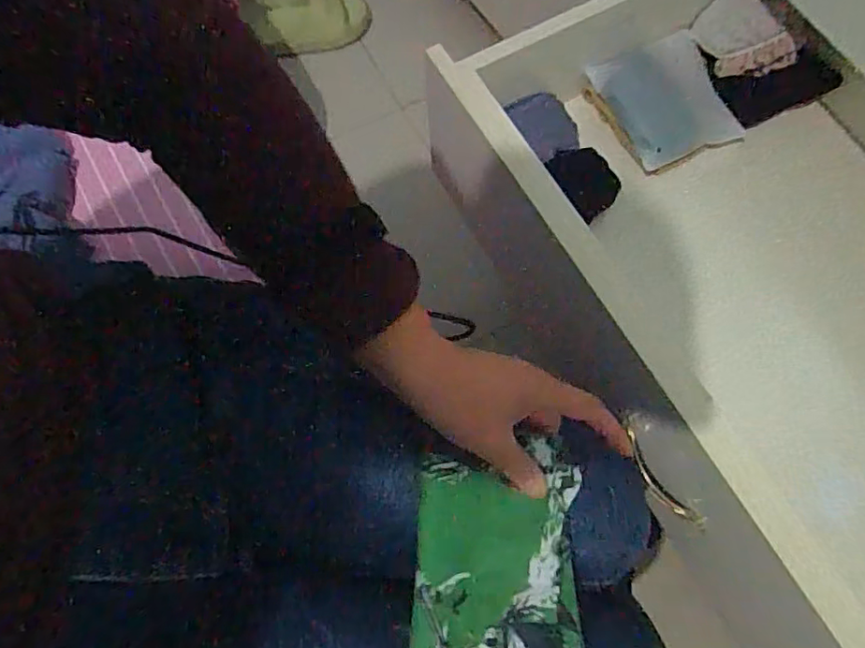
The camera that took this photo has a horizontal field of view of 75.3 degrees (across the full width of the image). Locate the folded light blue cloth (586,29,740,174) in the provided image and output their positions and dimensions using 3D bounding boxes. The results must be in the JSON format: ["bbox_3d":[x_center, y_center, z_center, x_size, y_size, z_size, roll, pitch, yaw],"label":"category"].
[{"bbox_3d":[0.275,-0.267,0.662,0.149,0.057,0.151,-24,73,-7],"label":"folded light blue cloth"}]

